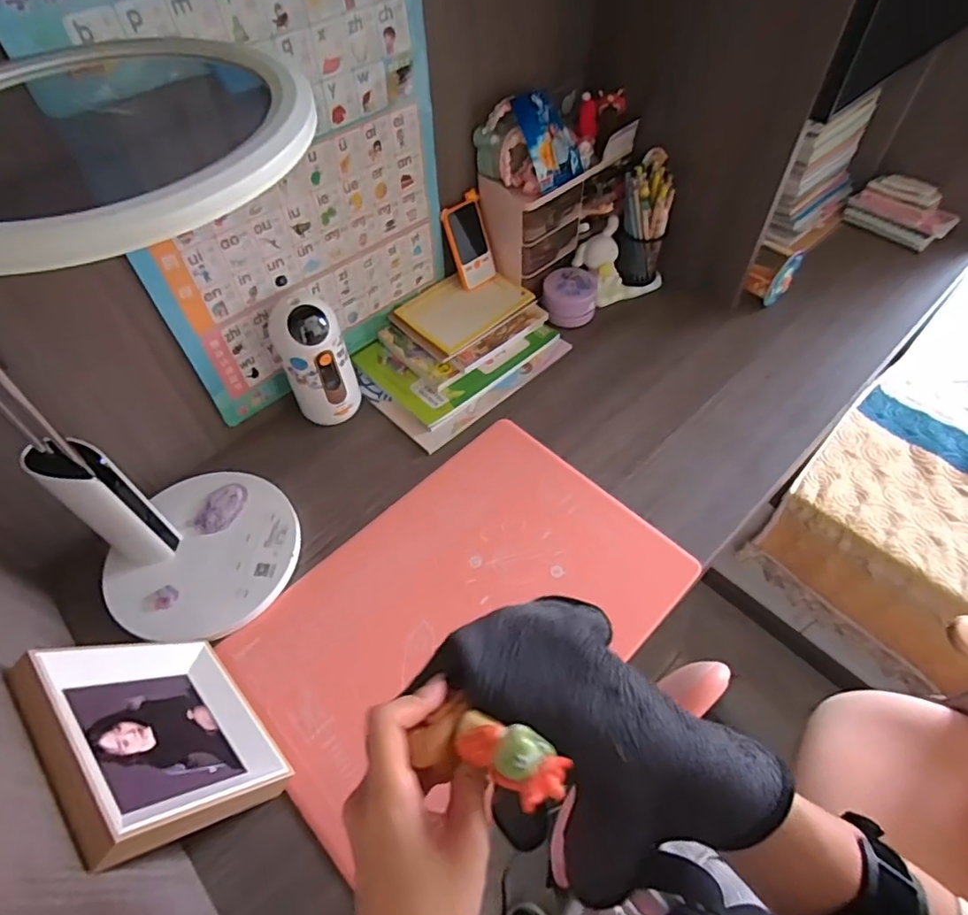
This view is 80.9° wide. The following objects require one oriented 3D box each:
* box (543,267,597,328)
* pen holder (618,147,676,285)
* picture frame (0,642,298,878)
[{"bbox_3d":[0.132,-0.246,0.878,0.078,0.054,0.084,-1,54,1],"label":"box"},{"bbox_3d":[0.243,-0.353,0.871,0.073,0.185,0.069,10,56,9],"label":"pen holder"},{"bbox_3d":[-0.278,0.230,0.487,0.185,0.178,0.027,42,93,22],"label":"picture frame"}]

